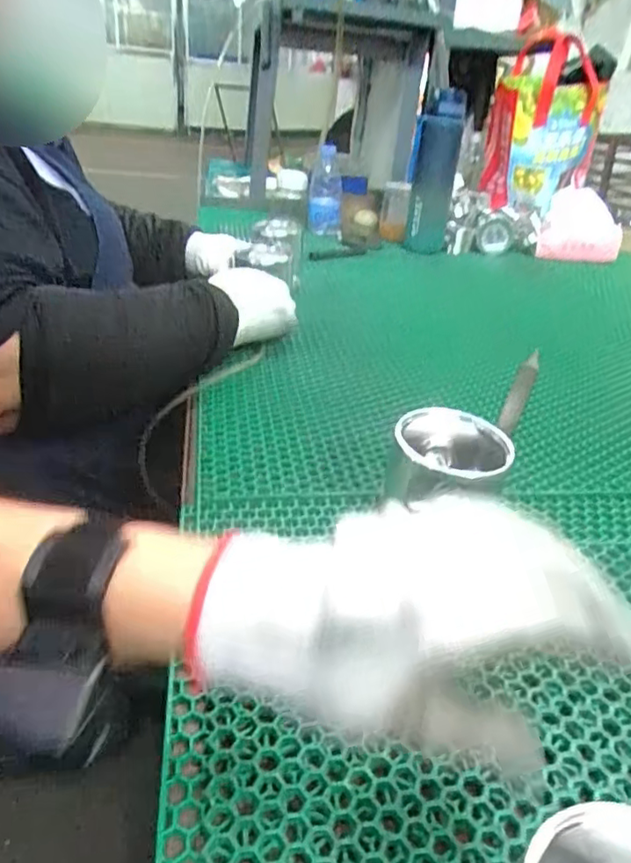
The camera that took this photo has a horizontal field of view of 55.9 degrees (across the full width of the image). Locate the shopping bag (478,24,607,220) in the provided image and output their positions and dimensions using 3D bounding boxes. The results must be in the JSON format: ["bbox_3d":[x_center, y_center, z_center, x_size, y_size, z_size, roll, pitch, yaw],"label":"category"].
[{"bbox_3d":[0.463,-0.606,1.228,0.218,0.330,0.178,14,32,15],"label":"shopping bag"}]

